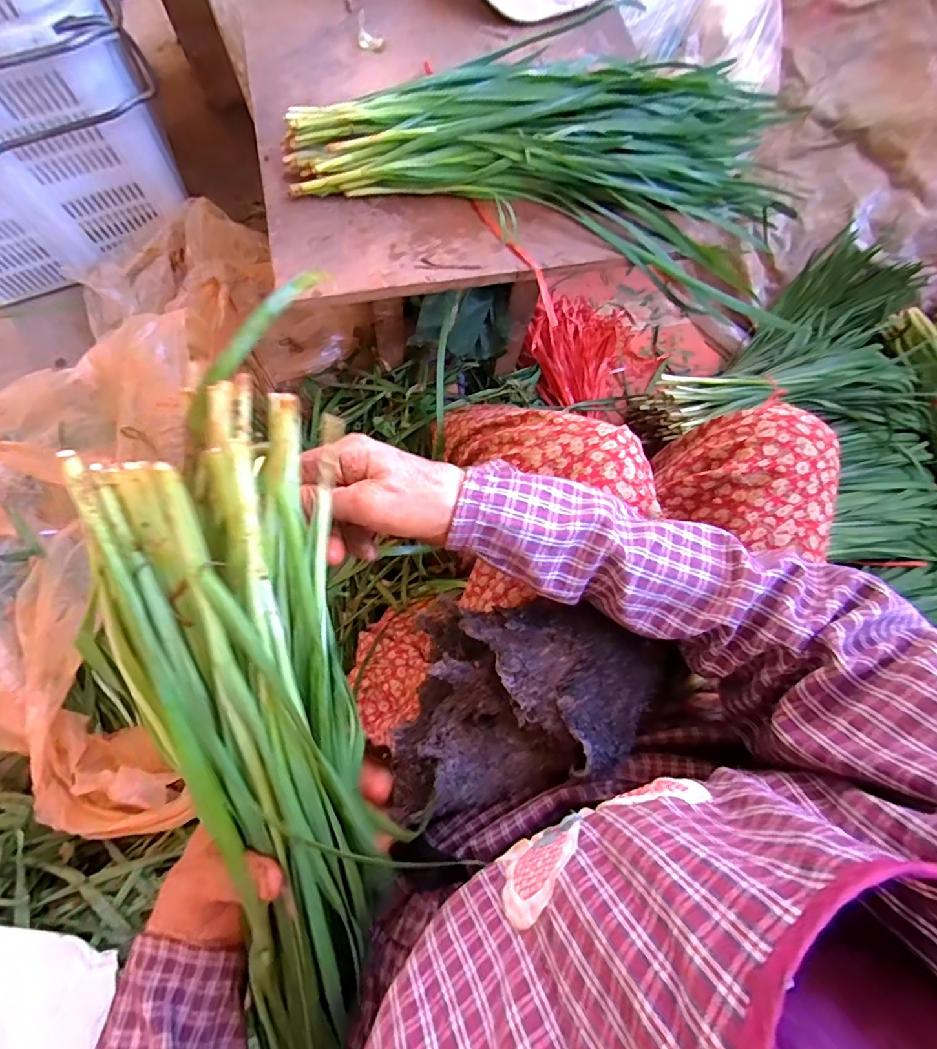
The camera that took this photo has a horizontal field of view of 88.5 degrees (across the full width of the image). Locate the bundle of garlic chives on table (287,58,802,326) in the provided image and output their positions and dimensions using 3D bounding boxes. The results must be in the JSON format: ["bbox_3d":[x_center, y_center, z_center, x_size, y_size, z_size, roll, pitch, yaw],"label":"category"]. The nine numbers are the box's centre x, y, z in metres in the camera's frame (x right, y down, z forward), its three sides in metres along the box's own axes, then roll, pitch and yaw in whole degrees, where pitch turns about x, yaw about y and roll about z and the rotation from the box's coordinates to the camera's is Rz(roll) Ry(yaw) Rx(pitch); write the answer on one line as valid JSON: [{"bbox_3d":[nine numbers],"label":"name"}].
[{"bbox_3d":[0.099,-0.395,0.507,0.507,0.113,0.295,7,75,0],"label":"bundle of garlic chives on table"}]

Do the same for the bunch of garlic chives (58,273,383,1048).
[{"bbox_3d":[-0.096,0.088,0.229,0.086,0.065,0.340,-7,103,-3],"label":"bunch of garlic chives"}]

